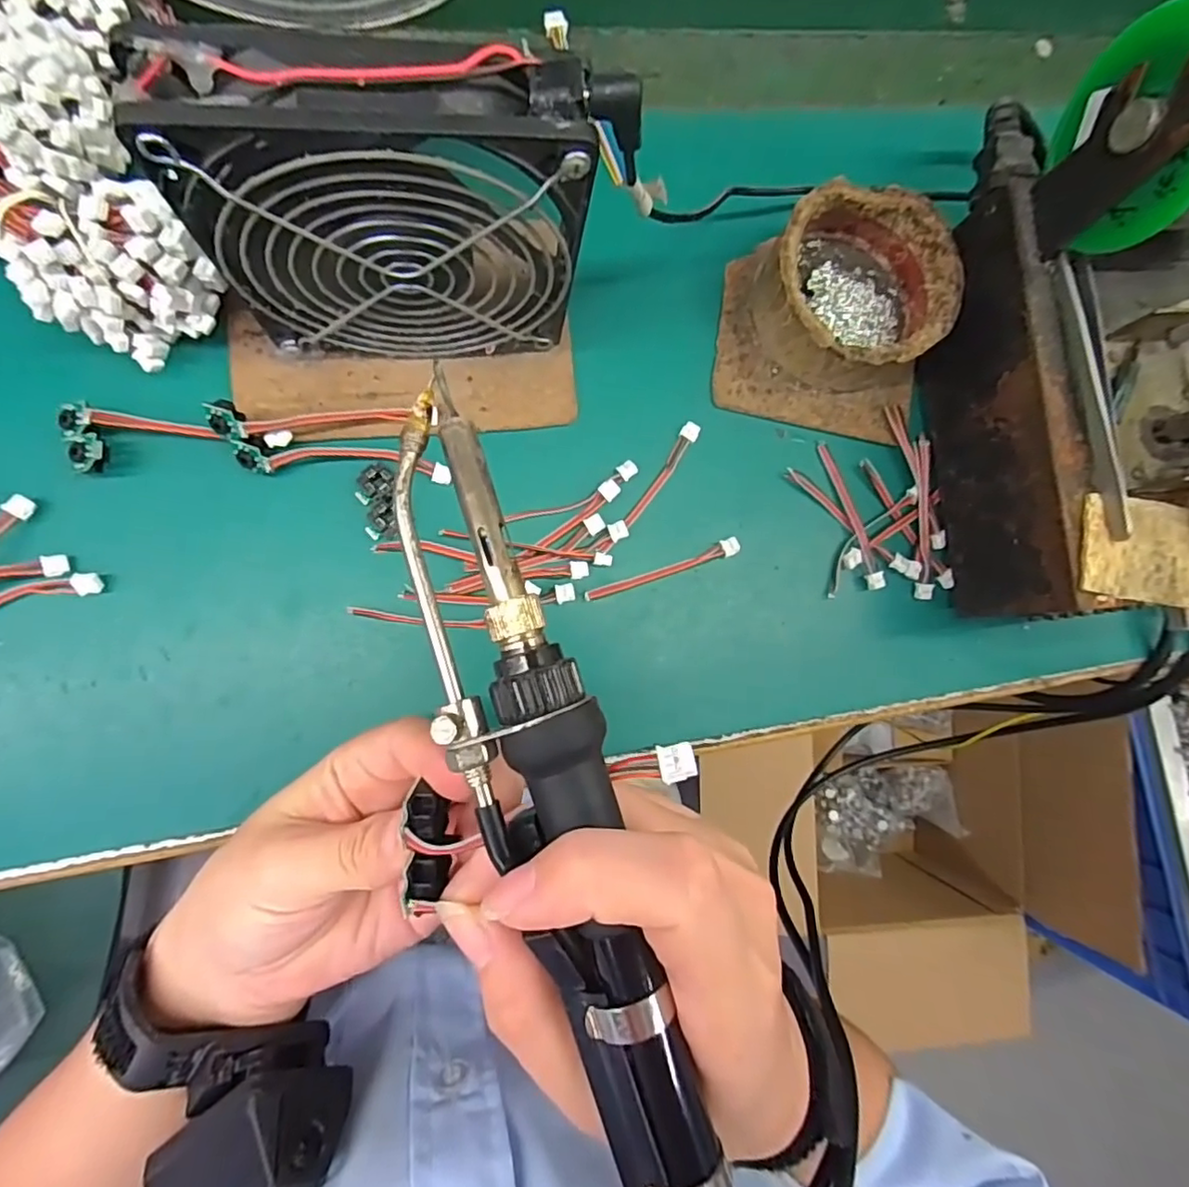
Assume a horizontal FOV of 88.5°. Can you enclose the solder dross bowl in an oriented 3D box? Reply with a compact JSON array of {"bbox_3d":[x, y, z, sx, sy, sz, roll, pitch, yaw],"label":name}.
[{"bbox_3d":[0.119,-0.142,0.284,0.080,0.041,0.080,1,86,-9],"label":"solder dross bowl"}]

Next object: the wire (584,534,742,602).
[{"bbox_3d":[0.032,-0.011,0.282,0.076,0.005,0.008,-20,90,-10],"label":"wire"}]

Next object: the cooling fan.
[{"bbox_3d":[-0.060,-0.120,0.210,0.124,0.127,0.031,-5,87,-10],"label":"cooling fan"}]

